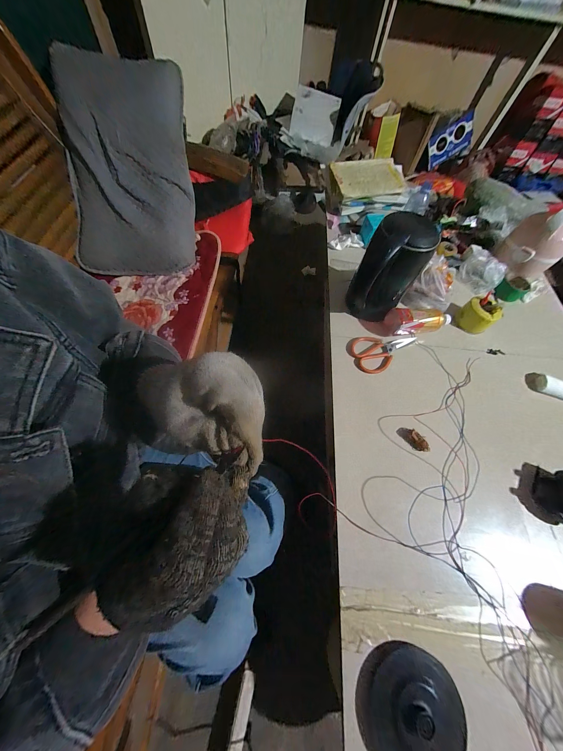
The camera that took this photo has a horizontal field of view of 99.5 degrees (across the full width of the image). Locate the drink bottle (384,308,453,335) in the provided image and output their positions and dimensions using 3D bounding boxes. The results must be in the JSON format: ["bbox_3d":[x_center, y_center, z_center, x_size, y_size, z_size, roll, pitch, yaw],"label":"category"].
[{"bbox_3d":[0.381,-0.146,0.658,0.188,0.063,0.054,-1,63,-4],"label":"drink bottle"}]

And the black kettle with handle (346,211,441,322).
[{"bbox_3d":[0.257,-0.249,0.624,0.124,0.256,0.115,-6,64,-6],"label":"black kettle with handle"}]

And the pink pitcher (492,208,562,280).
[{"bbox_3d":[0.794,-0.410,0.753,0.121,0.182,0.165,6,63,0],"label":"pink pitcher"}]

